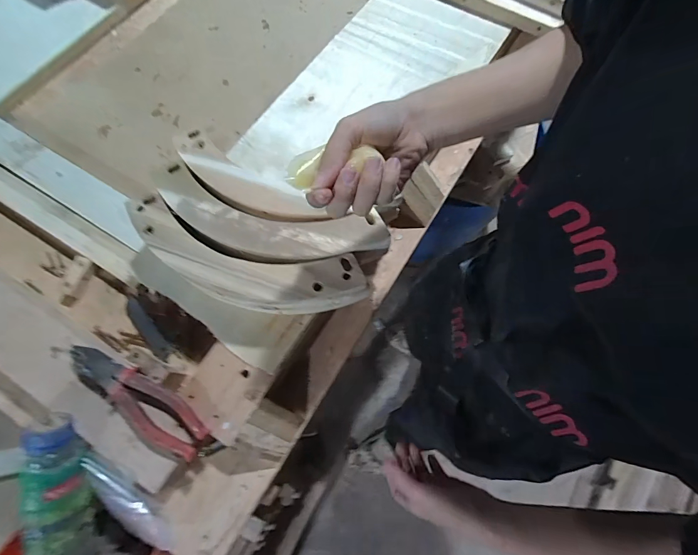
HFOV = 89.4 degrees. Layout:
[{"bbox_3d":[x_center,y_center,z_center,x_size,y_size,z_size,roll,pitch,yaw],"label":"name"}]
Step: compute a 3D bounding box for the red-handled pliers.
[{"bbox_3d":[-0.229,0.130,0.387,0.173,0.024,0.052,36,75,11],"label":"red-handled pliers"}]

